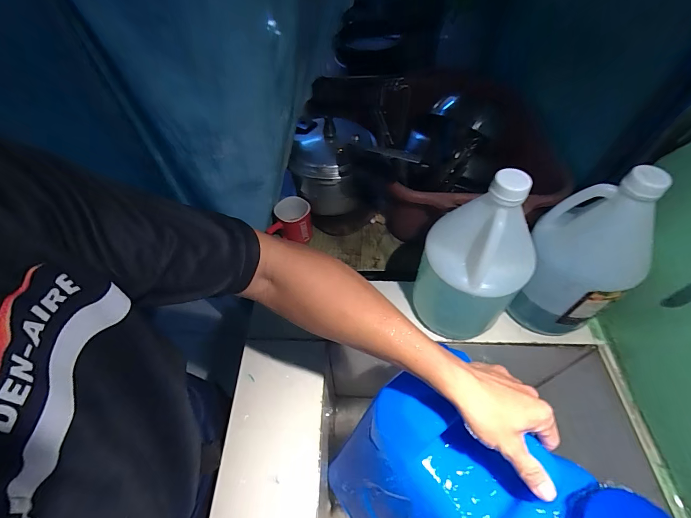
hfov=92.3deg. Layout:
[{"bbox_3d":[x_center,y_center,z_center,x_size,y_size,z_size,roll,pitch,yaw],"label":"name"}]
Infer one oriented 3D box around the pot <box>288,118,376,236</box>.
[{"bbox_3d":[-0.027,-0.191,0.753,0.162,0.191,0.169,-1,54,1],"label":"pot"}]

